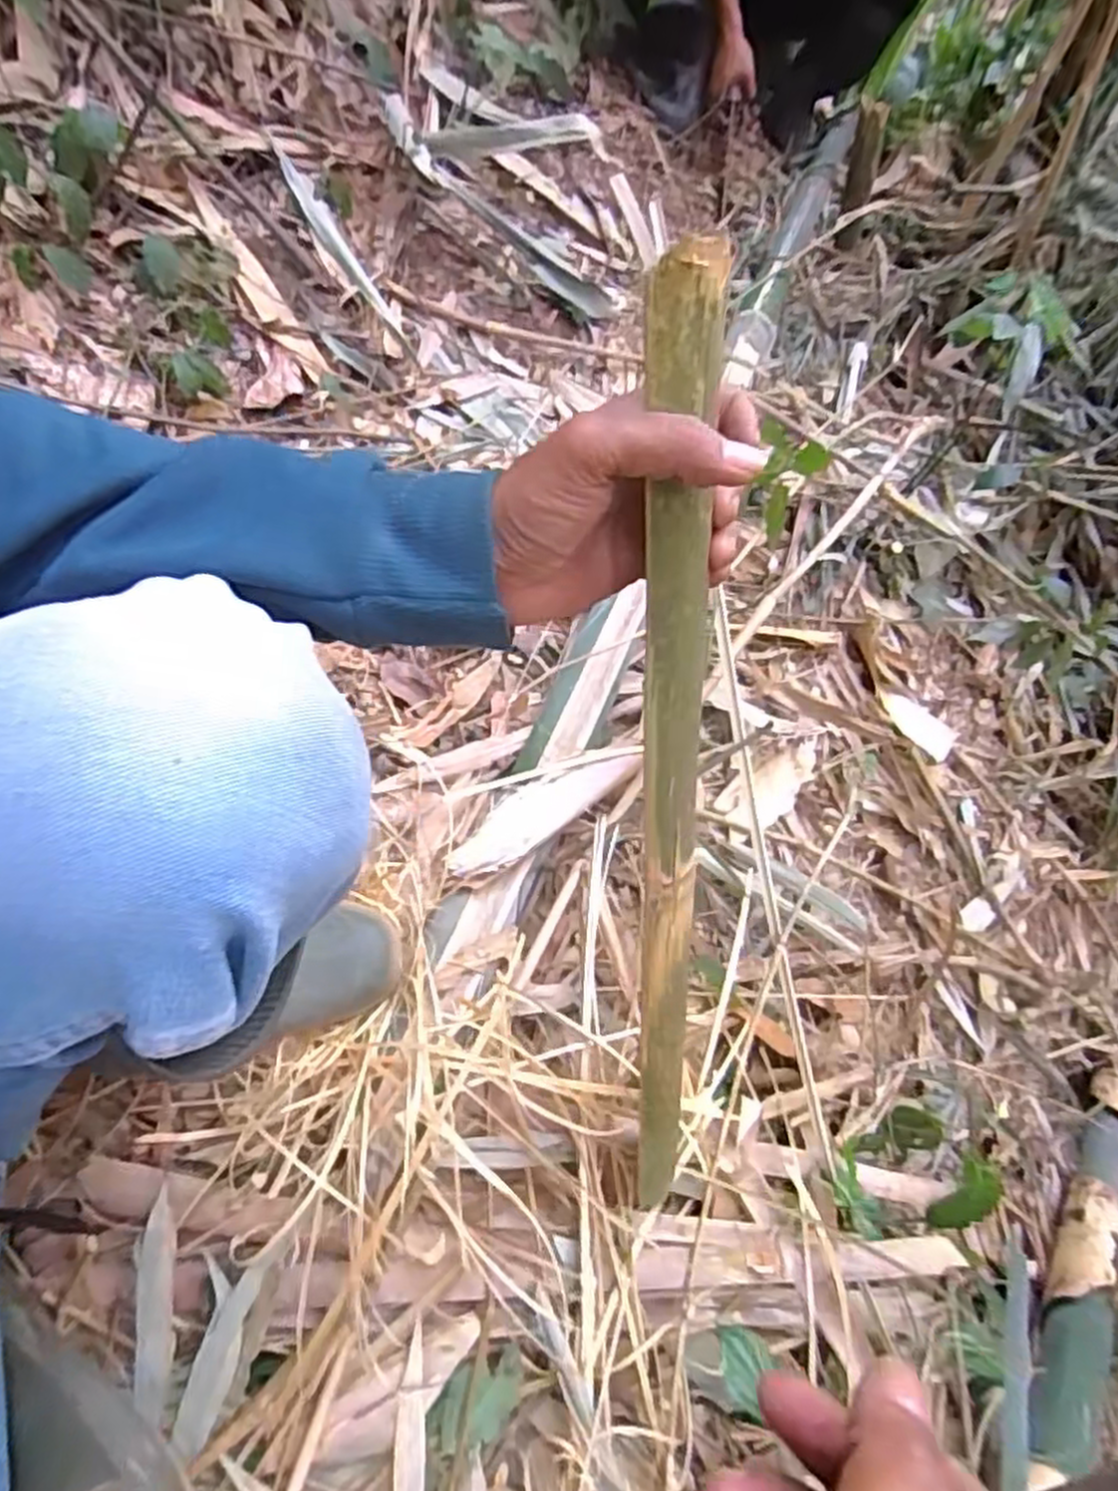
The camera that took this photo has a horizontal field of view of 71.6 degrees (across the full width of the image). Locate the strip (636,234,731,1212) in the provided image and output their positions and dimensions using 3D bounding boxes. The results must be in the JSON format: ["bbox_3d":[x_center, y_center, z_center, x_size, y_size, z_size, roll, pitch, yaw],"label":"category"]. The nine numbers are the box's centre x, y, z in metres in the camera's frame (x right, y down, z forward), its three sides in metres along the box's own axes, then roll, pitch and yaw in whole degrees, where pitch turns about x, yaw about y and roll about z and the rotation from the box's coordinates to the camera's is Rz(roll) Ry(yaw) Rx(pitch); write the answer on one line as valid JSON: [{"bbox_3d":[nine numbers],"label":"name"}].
[{"bbox_3d":[0.056,0.072,0.395,0.030,0.549,0.018,-7,32,-5],"label":"strip"}]

